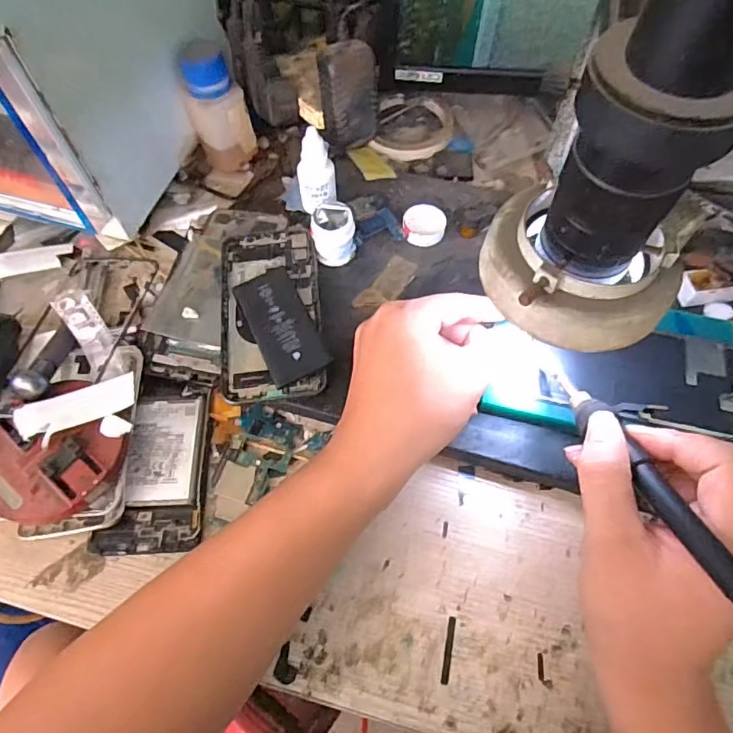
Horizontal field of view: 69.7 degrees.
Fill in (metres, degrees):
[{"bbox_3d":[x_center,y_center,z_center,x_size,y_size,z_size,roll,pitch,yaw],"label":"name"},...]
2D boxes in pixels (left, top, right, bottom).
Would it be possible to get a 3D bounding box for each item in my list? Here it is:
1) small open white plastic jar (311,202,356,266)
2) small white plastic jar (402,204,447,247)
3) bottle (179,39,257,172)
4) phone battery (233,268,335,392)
[{"bbox_3d":[-0.026,-0.103,0.413,0.032,0.039,0.033,-1,67,3],"label":"small open white plastic jar"},{"bbox_3d":[0.048,-0.116,0.435,0.035,0.013,0.034,0,62,0],"label":"small white plastic jar"},{"bbox_3d":[-0.133,-0.233,0.470,0.049,0.098,0.055,-18,63,-9],"label":"bottle"},{"bbox_3d":[-0.063,-0.032,0.388,0.043,0.006,0.098,-22,62,-14],"label":"phone battery"}]

